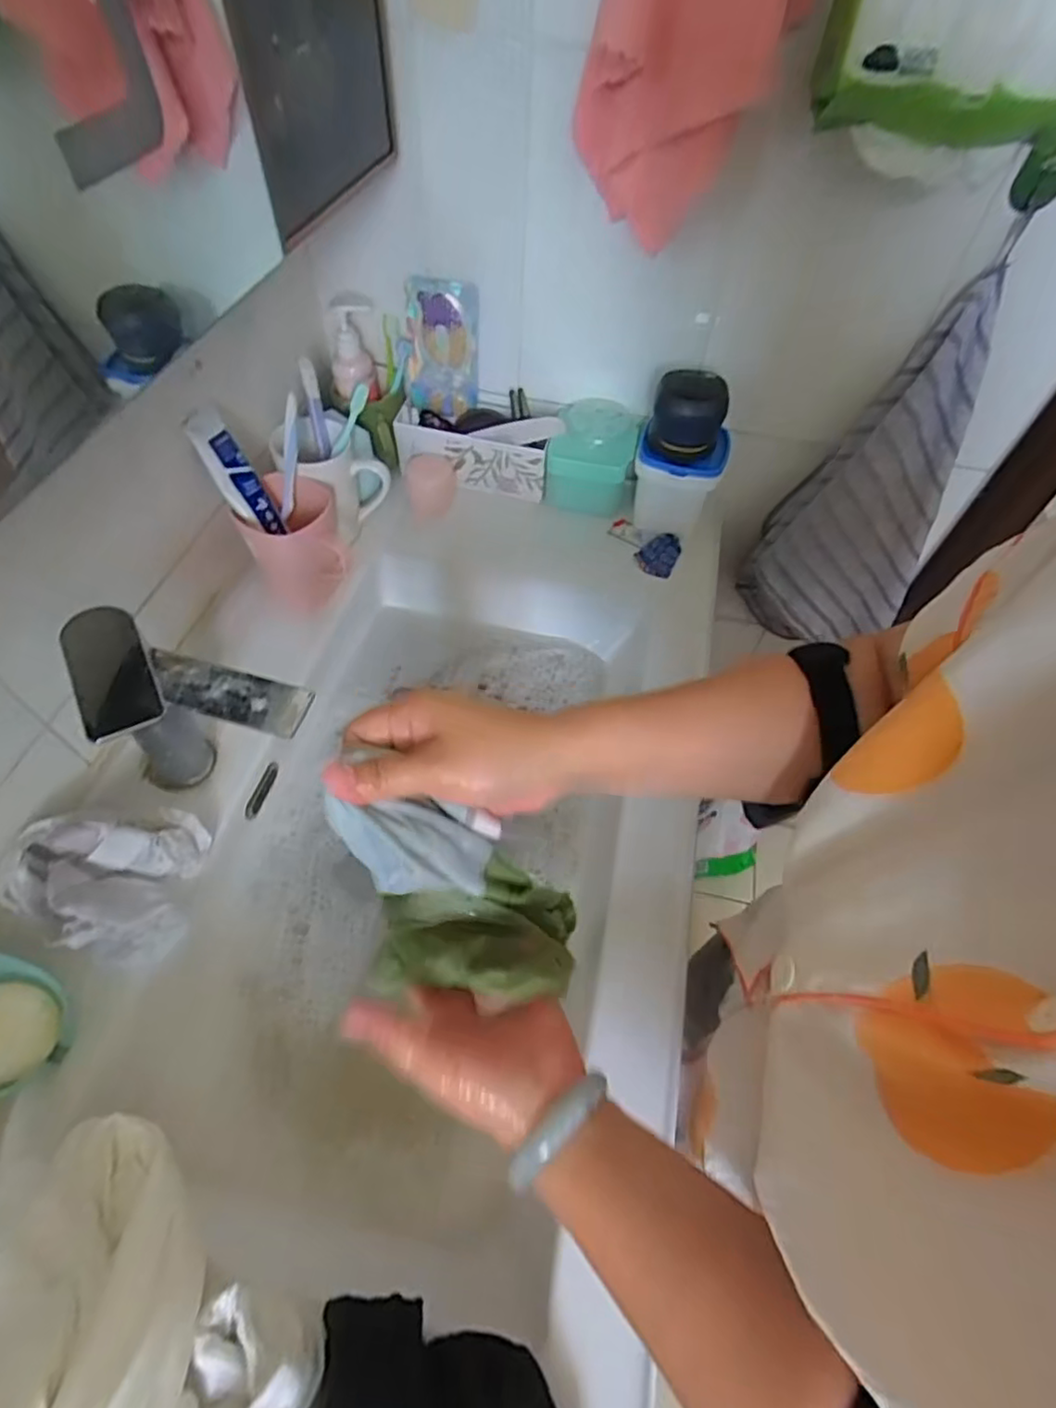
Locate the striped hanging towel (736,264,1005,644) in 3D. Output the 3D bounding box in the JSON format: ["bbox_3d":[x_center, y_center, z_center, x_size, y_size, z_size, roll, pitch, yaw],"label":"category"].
[{"bbox_3d":[0.386,-0.226,0.736,0.173,0.414,0.103,13,55,6],"label":"striped hanging towel"}]

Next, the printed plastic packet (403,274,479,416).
[{"bbox_3d":[-0.097,-0.404,0.722,0.078,0.137,0.020,5,49,-1],"label":"printed plastic packet"}]

